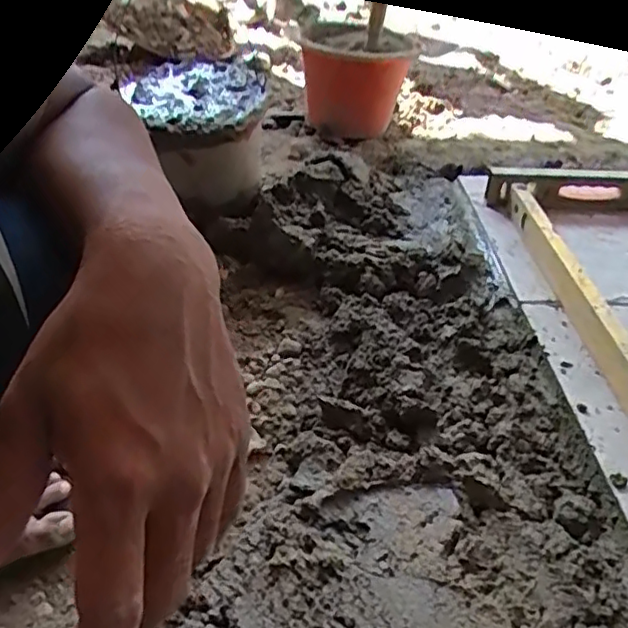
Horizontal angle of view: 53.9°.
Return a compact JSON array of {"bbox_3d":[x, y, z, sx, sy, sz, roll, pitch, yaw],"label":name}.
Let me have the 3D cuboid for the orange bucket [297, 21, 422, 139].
[{"bbox_3d":[0.098,-0.540,1.428,0.237,0.200,0.237,6,37,7],"label":"orange bucket"}]

